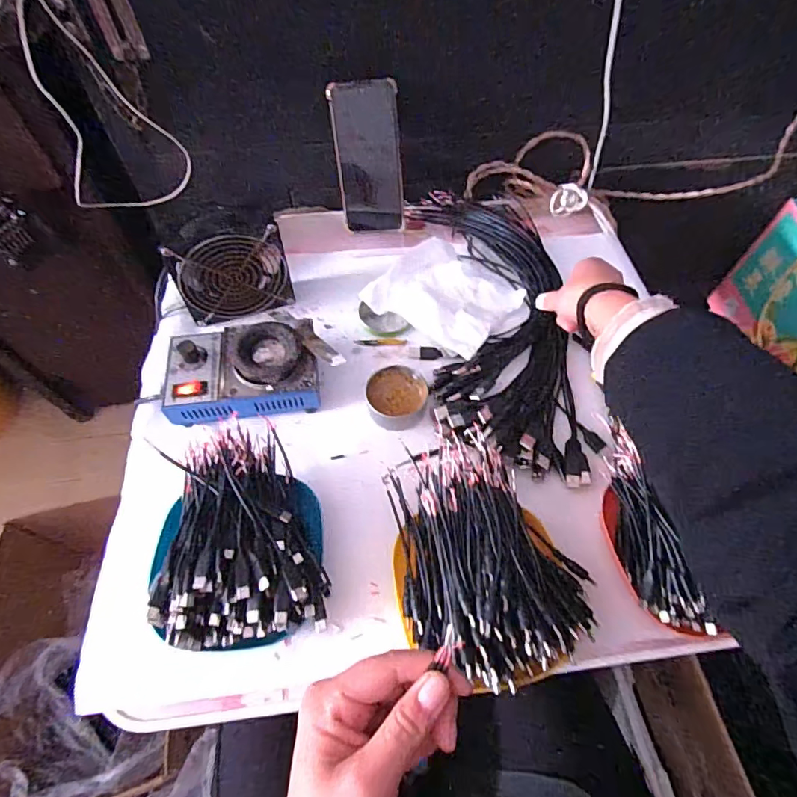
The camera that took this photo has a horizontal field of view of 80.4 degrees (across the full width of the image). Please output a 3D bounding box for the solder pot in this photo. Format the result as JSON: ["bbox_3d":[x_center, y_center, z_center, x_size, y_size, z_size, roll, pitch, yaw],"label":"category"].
[{"bbox_3d":[-0.159,-0.023,0.489,0.146,0.059,0.104,-6,60,-5],"label":"solder pot"}]

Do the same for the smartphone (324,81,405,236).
[{"bbox_3d":[-0.036,-0.292,0.582,0.080,0.166,0.011,2,34,9],"label":"smartphone"}]

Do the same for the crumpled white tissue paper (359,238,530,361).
[{"bbox_3d":[0.064,-0.124,0.562,0.159,0.025,0.140,37,65,18],"label":"crumpled white tissue paper"}]

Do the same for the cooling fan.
[{"bbox_3d":[-0.180,-0.132,0.516,0.118,0.099,0.029,-21,63,-13],"label":"cooling fan"}]

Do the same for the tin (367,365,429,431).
[{"bbox_3d":[-0.001,-0.002,0.493,0.061,0.026,0.062,1,60,-1],"label":"tin"}]

